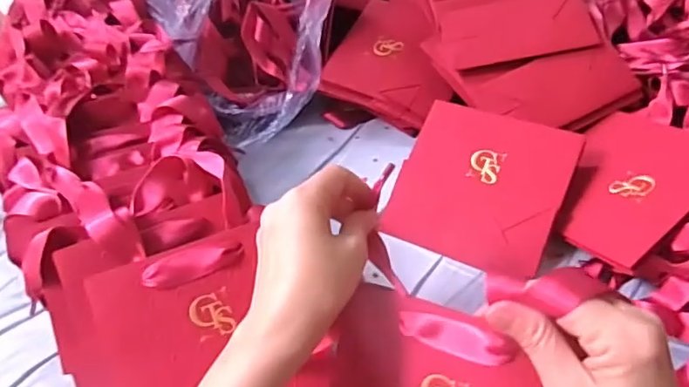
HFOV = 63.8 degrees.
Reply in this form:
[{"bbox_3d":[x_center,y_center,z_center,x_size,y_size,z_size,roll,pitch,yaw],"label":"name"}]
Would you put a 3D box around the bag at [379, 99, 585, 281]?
[{"bbox_3d":[0.119,-0.009,0.487,0.140,0.009,0.141,18,72,28],"label":"bag"}]

